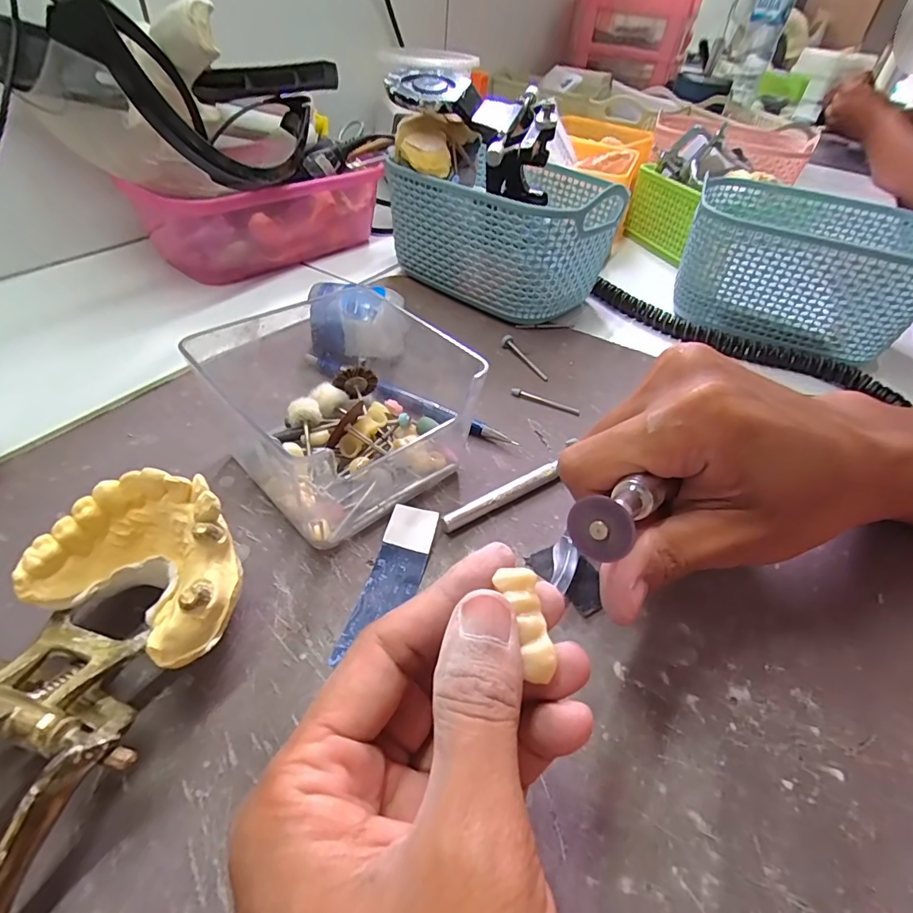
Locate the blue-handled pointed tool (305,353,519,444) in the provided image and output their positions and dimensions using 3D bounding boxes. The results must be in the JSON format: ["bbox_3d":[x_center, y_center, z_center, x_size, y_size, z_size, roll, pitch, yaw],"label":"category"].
[{"bbox_3d":[-0.032,-0.034,0.283,0.135,0.011,0.009,23,46,18],"label":"blue-handled pointed tool"}]

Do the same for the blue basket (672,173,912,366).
[{"bbox_3d":[0.262,-0.144,0.381,0.162,0.082,0.119,20,45,15],"label":"blue basket"}]

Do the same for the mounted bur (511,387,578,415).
[{"bbox_3d":[0.053,-0.033,0.297,0.042,0.005,0.004,18,45,13],"label":"mounted bur"}]

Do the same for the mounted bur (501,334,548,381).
[{"bbox_3d":[0.046,-0.067,0.328,0.007,0.007,0.048,-21,49,-25],"label":"mounted bur"}]

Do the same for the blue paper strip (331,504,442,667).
[{"bbox_3d":[-0.026,0.050,0.196,0.021,0.009,0.071,12,44,7],"label":"blue paper strip"}]

